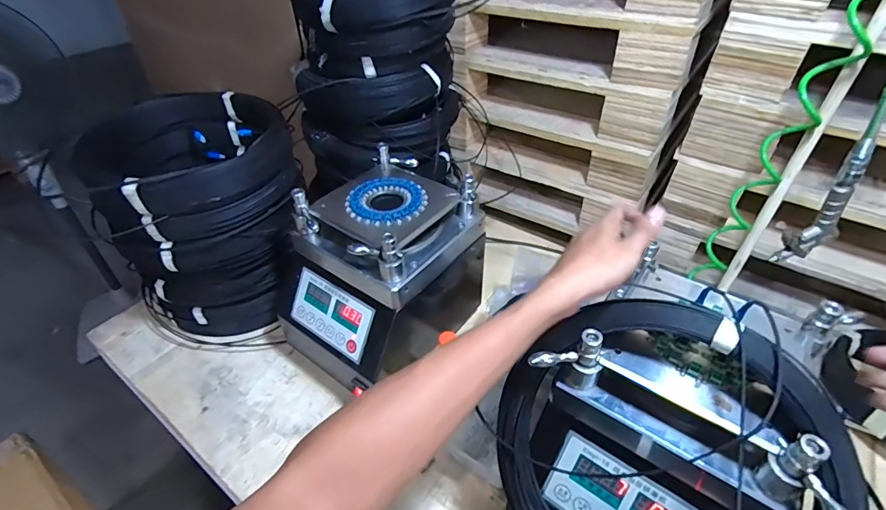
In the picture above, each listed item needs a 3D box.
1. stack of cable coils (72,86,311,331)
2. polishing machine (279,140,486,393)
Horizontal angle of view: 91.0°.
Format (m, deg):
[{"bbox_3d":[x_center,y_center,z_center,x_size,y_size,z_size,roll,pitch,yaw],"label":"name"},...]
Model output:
[{"bbox_3d":[-0.388,-0.064,0.796,0.272,0.353,0.290,-14,42,-13],"label":"stack of cable coils"},{"bbox_3d":[-0.091,0.021,0.692,0.200,0.232,0.268,24,47,28],"label":"polishing machine"}]

